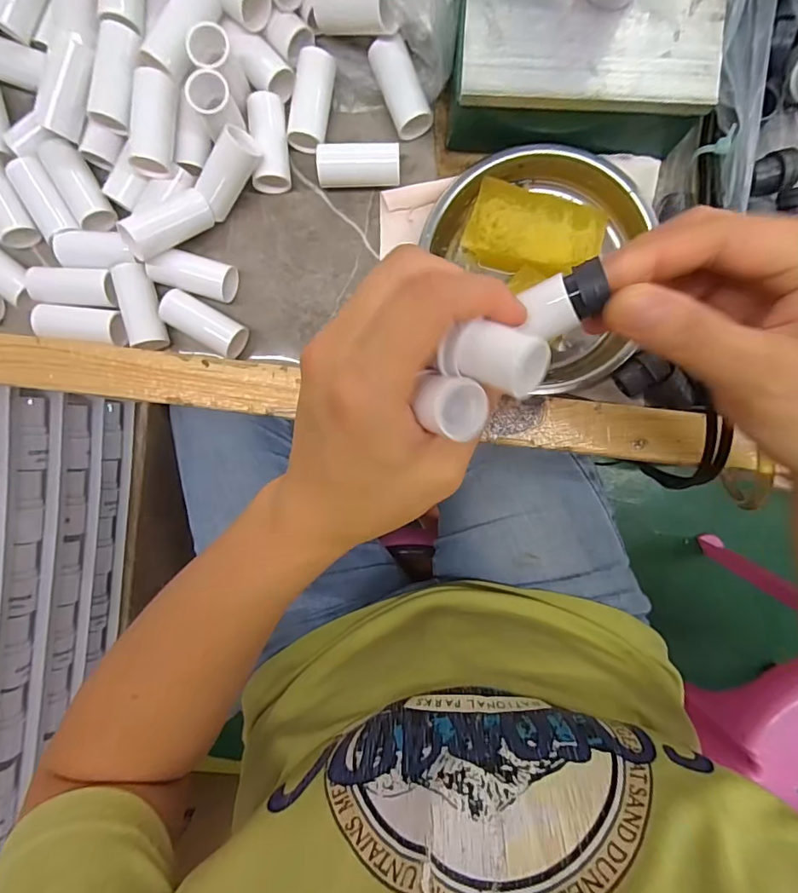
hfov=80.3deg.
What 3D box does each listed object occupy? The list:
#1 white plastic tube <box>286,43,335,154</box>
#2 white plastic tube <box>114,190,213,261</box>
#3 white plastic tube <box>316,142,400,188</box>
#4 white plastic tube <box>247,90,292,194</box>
[{"bbox_3d":[-0.049,-0.192,0.266,0.019,0.018,0.051,11,93,1],"label":"white plastic tube"},{"bbox_3d":[-0.126,-0.120,0.254,0.019,0.016,0.050,46,64,-1],"label":"white plastic tube"},{"bbox_3d":[-0.022,-0.156,0.264,0.044,0.016,0.018,-3,92,1],"label":"white plastic tube"},{"bbox_3d":[-0.073,-0.172,0.266,0.020,0.019,0.049,-2,92,1],"label":"white plastic tube"}]

